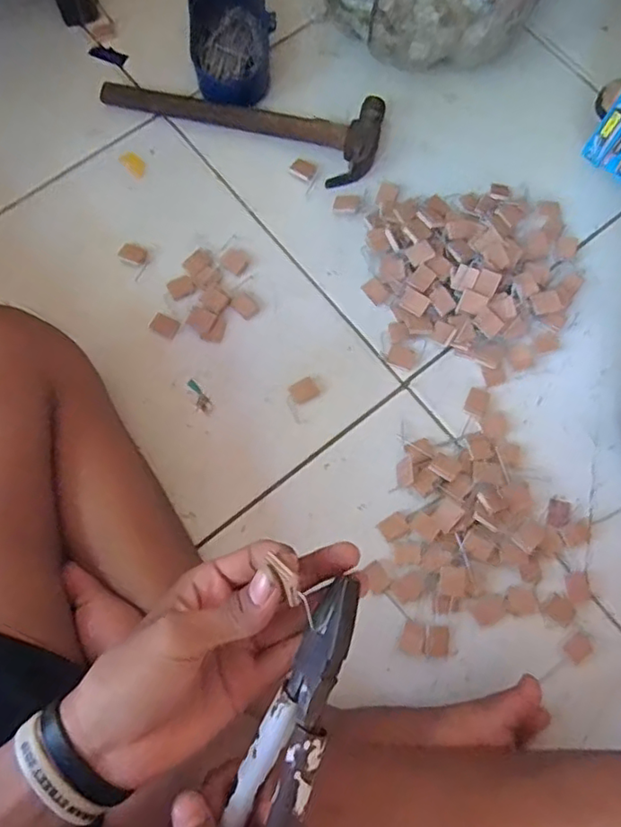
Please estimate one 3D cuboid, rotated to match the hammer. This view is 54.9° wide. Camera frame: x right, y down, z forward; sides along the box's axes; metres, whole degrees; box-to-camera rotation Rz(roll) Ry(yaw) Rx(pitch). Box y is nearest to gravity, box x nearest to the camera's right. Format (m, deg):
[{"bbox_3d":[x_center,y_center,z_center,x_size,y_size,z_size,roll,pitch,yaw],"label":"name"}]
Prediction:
[{"bbox_3d":[-0.071,-0.319,0.635,0.292,0.029,0.100,18,75,4],"label":"hammer"}]

